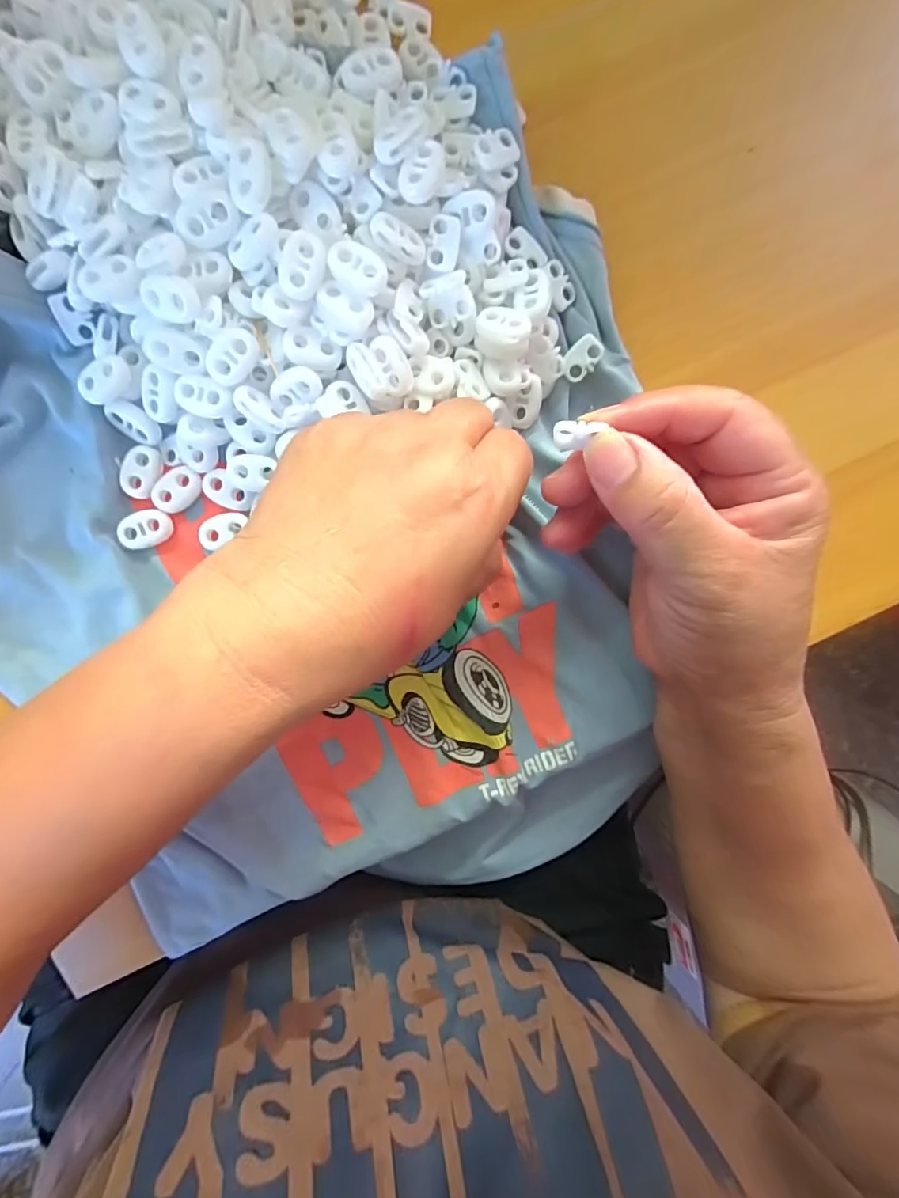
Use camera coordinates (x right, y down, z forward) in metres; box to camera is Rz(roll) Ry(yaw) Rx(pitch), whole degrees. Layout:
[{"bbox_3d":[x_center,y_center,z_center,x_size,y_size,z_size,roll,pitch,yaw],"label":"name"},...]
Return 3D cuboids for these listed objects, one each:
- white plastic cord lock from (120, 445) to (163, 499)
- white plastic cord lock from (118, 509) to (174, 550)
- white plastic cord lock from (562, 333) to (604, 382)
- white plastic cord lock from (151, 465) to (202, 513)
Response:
[{"bbox_3d":[-0.131,-0.054,0.209,0.014,0.004,0.022,11,94,-4],"label":"white plastic cord lock"},{"bbox_3d":[-0.130,-0.030,0.212,0.021,0.004,0.015,-18,95,-1],"label":"white plastic cord lock"},{"bbox_3d":[0.057,-0.102,0.210,0.013,0.006,0.018,41,91,-5],"label":"white plastic cord lock"},{"bbox_3d":[-0.116,-0.047,0.210,0.015,0.004,0.022,39,92,-5],"label":"white plastic cord lock"}]

